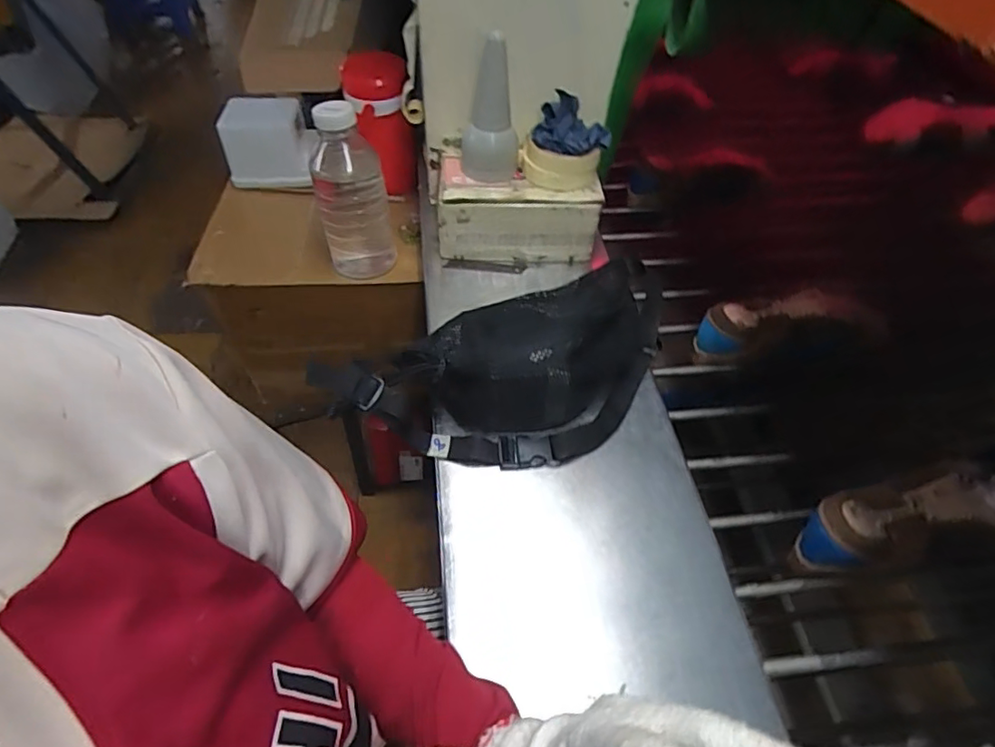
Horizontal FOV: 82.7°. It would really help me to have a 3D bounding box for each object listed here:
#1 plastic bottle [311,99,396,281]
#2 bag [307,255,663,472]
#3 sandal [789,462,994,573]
[{"bbox_3d":[-0.190,-0.235,0.744,0.093,0.224,0.074,-6,50,-11],"label":"plastic bottle"},{"bbox_3d":[0.025,-0.004,0.535,0.348,0.094,0.158,-13,54,-17],"label":"bag"},{"bbox_3d":[0.393,0.136,0.527,0.236,0.062,0.081,-4,51,-9],"label":"sandal"}]

